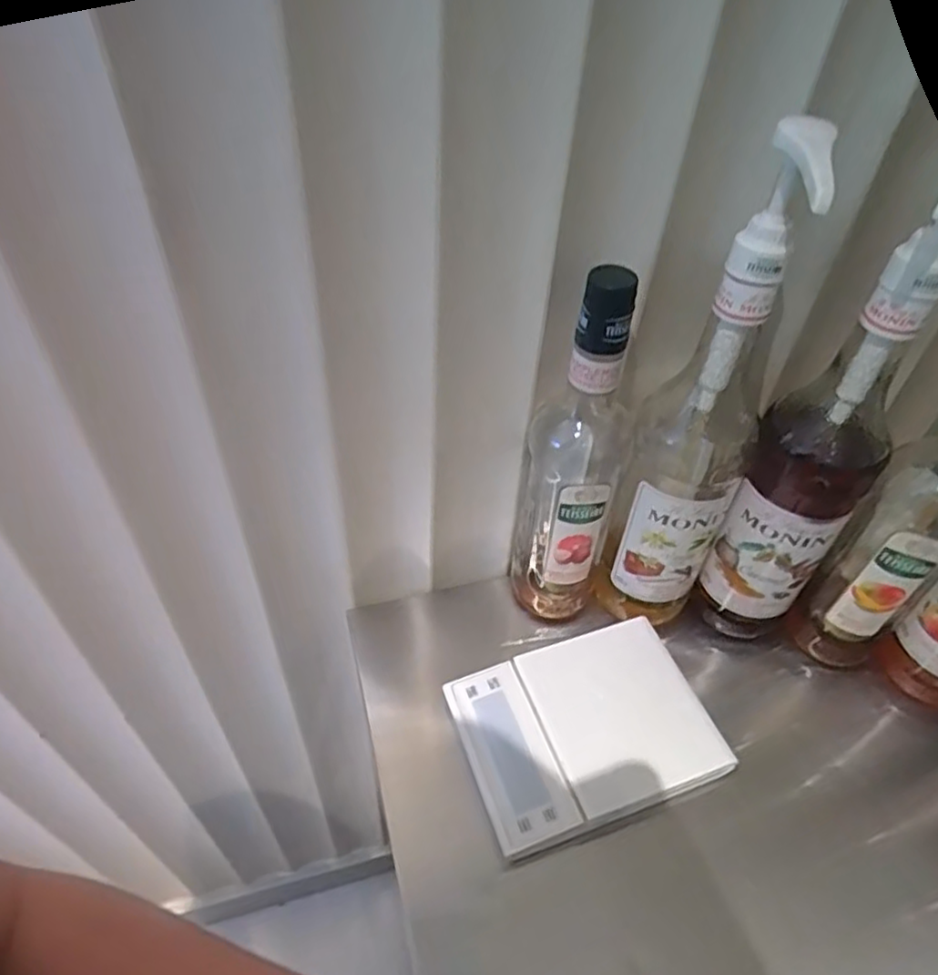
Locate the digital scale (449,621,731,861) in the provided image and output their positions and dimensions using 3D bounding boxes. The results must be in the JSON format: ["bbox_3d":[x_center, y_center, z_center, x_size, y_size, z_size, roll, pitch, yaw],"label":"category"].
[{"bbox_3d":[0.086,0.175,0.503,0.176,0.023,0.132,-13,48,-16],"label":"digital scale"}]

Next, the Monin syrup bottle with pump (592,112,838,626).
[{"bbox_3d":[0.157,-0.036,0.464,0.082,0.379,0.065,29,51,22],"label":"Monin syrup bottle with pump"}]

